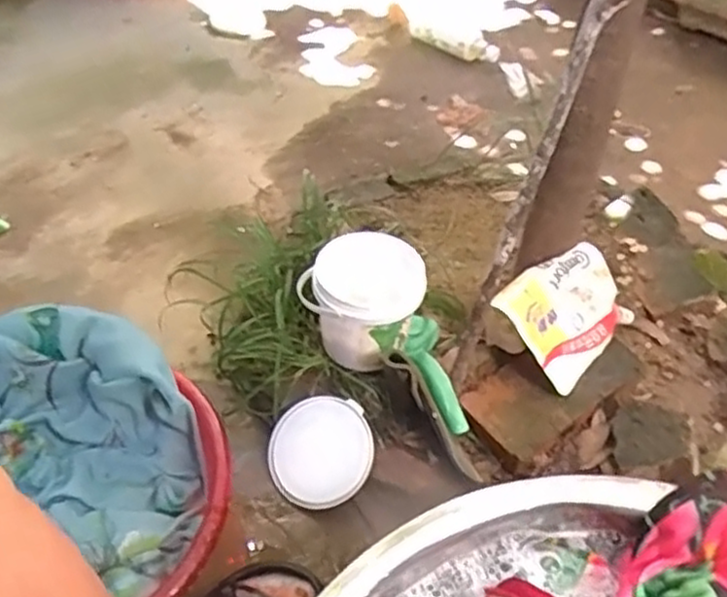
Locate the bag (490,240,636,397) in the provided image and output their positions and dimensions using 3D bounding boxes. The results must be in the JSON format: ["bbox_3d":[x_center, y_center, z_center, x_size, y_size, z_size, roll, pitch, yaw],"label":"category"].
[{"bbox_3d":[0.255,0.014,0.916,0.175,0.029,0.136,-39,98,-28],"label":"bag"}]

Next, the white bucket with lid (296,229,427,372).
[{"bbox_3d":[-0.002,0.003,0.869,0.141,0.128,0.103,-2,46,-4],"label":"white bucket with lid"}]

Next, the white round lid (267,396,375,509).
[{"bbox_3d":[-0.050,0.175,0.844,0.119,0.010,0.118,-3,74,10],"label":"white round lid"}]

